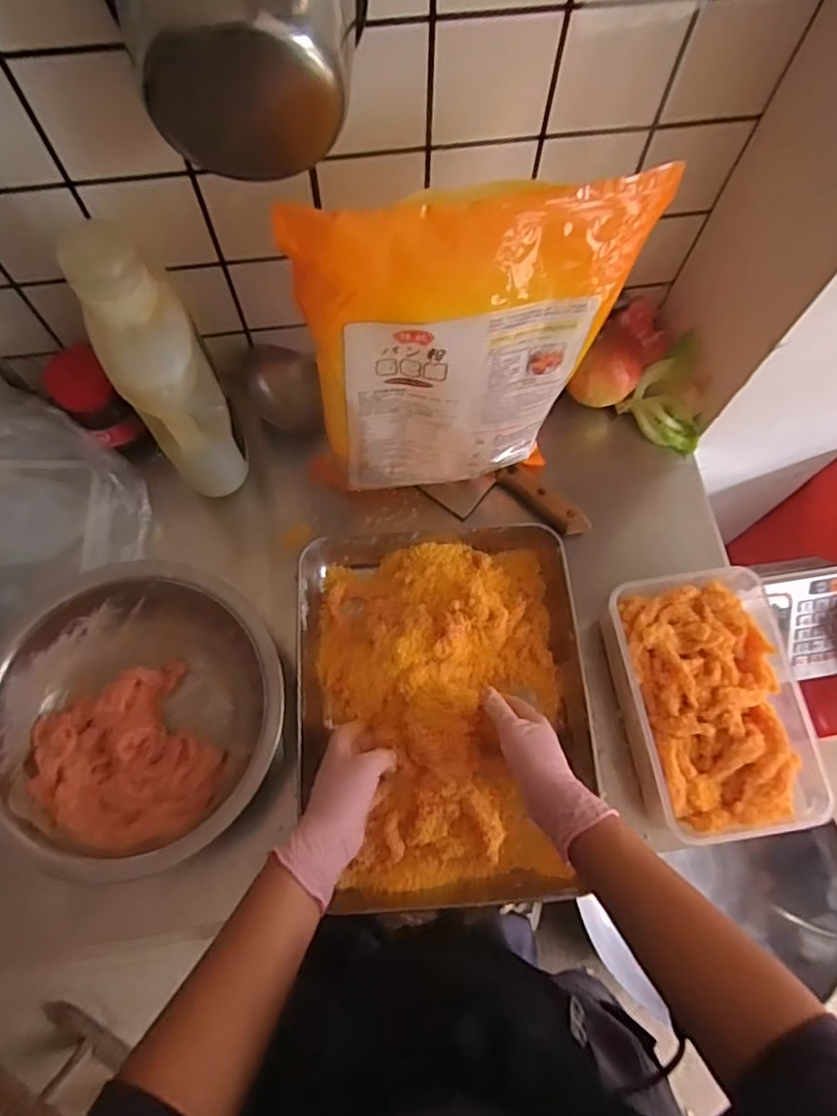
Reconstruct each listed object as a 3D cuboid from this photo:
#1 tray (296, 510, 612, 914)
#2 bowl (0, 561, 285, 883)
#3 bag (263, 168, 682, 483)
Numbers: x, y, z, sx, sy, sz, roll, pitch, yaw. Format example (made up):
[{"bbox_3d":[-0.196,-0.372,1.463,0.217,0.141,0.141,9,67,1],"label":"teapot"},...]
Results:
[{"bbox_3d":[0.023,0.142,0.641,0.274,0.067,0.360,-3,71,-2],"label":"tray"},{"bbox_3d":[-0.263,0.156,0.632,0.265,0.088,0.257,0,70,-1],"label":"bowl"},{"bbox_3d":[0.052,-0.170,0.557,0.285,0.287,0.088,-11,71,-5],"label":"bag"}]

